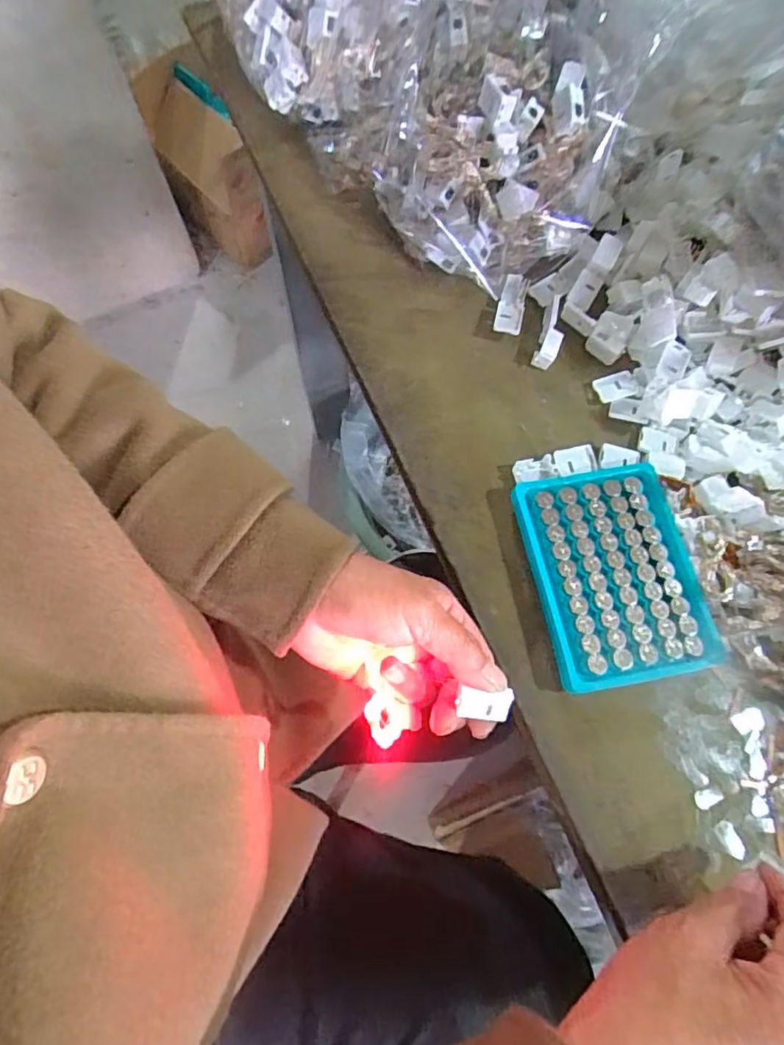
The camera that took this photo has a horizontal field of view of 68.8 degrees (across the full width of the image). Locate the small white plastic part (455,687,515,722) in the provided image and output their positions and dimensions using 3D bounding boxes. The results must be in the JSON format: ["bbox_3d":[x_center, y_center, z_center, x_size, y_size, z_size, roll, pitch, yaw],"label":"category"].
[{"bbox_3d":[0.049,0.093,0.293,0.024,0.008,0.017,5,110,2],"label":"small white plastic part"}]

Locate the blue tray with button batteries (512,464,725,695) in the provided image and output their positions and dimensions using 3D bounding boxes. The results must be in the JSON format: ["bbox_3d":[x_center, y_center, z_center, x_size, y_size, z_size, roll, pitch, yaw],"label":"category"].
[{"bbox_3d":[0.134,0.031,0.352,0.093,0.020,0.128,-9,70,-4],"label":"blue tray with button batteries"}]

